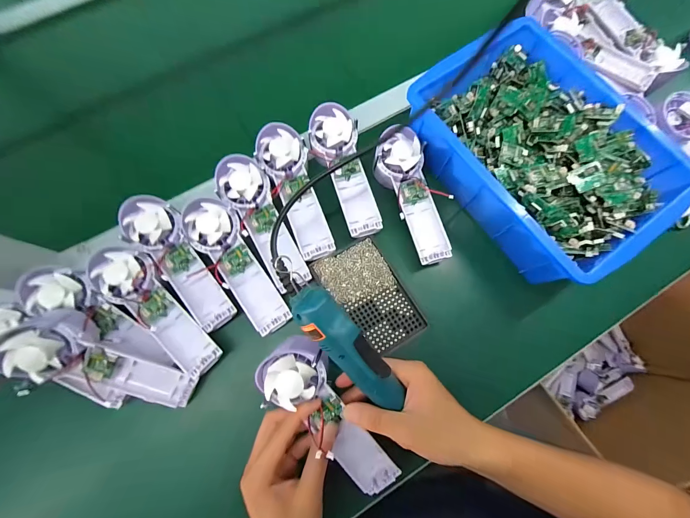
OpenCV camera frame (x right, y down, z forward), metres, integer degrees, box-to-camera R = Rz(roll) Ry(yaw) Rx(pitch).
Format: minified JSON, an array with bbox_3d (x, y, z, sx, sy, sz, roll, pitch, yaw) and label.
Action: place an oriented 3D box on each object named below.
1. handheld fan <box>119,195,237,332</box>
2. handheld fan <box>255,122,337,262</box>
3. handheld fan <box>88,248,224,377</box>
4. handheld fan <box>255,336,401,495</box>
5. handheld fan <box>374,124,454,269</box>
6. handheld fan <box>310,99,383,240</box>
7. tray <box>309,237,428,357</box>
[{"bbox_3d":[-0.192,0.001,0.343,0.053,0.031,0.174,-38,79,-9],"label":"handheld fan"},{"bbox_3d":[-0.059,-0.087,0.374,0.056,0.027,0.177,-23,77,-6],"label":"handheld fan"},{"bbox_3d":[-0.212,0.061,0.328,0.055,0.033,0.167,-41,80,-10],"label":"handheld fan"},{"bbox_3d":[-0.017,0.156,0.294,0.067,0.030,0.171,-35,98,-9],"label":"handheld fan"},{"bbox_3d":[0.086,-0.079,0.380,0.075,0.038,0.174,-11,76,-3],"label":"handheld fan"},{"bbox_3d":[-0.003,-0.113,0.381,0.063,0.030,0.173,-12,77,-3],"label":"handheld fan"},{"bbox_3d":[0.029,0.045,0.359,0.082,0.013,0.133,-32,79,-8],"label":"tray"}]

